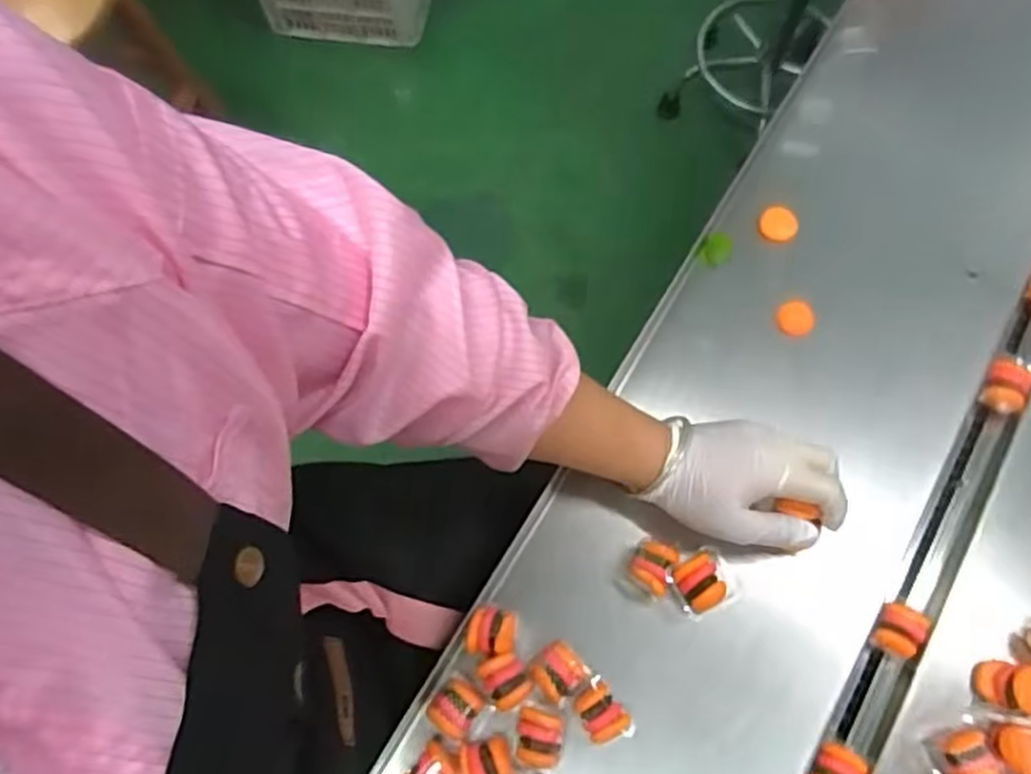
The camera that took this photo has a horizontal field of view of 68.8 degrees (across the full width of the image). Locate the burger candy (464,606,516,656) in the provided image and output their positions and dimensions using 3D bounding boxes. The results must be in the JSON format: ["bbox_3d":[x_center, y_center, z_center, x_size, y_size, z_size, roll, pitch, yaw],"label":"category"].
[{"bbox_3d":[-0.017,0.163,0.502,0.032,0.028,0.031,13,65,3],"label":"burger candy"}]

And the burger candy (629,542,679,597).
[{"bbox_3d":[0.092,0.122,0.507,0.025,0.021,0.033,24,66,8],"label":"burger candy"}]

